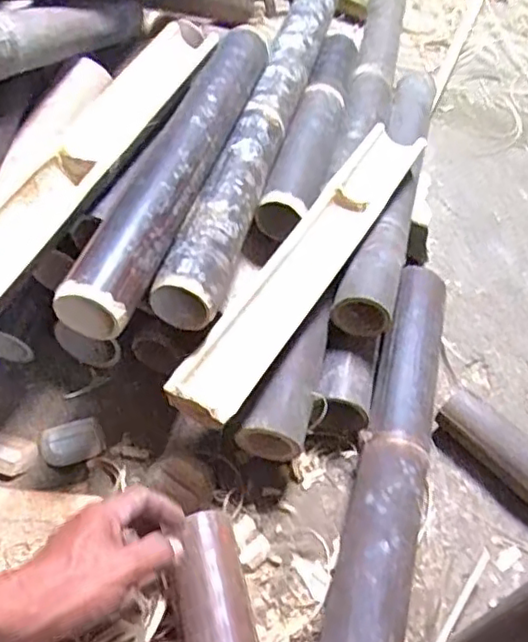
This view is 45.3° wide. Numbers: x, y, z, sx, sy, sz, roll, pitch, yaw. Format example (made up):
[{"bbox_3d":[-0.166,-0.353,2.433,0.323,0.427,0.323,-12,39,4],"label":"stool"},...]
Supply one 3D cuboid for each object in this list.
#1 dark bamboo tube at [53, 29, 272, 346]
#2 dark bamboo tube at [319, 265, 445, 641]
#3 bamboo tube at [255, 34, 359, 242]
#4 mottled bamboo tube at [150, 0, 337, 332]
[{"bbox_3d":[-0.083,-0.173,0.654,0.064,0.068,0.471,14,49,7],"label":"dark bamboo tube"},{"bbox_3d":[0.124,0.133,0.627,0.068,0.071,0.493,15,49,7],"label":"dark bamboo tube"},{"bbox_3d":[0.070,-0.260,0.831,0.063,0.059,0.430,14,49,6],"label":"bamboo tube"},{"bbox_3d":[0.008,-0.271,0.789,0.070,0.074,0.706,14,49,6],"label":"mottled bamboo tube"}]

